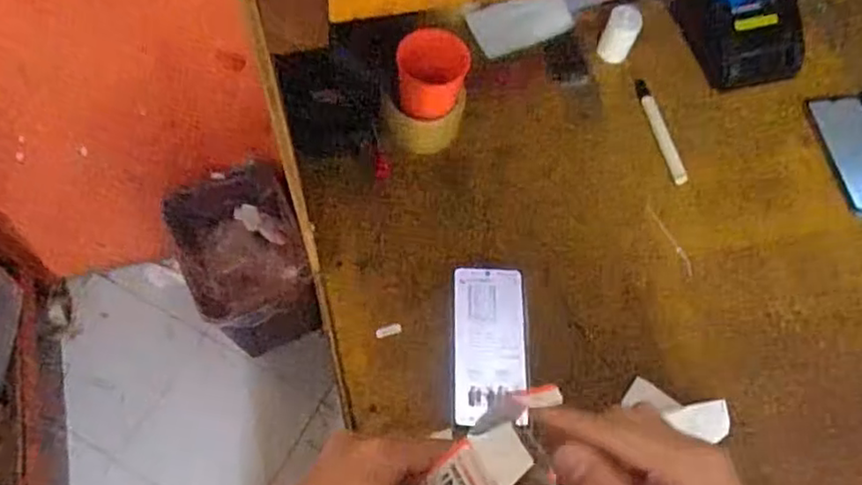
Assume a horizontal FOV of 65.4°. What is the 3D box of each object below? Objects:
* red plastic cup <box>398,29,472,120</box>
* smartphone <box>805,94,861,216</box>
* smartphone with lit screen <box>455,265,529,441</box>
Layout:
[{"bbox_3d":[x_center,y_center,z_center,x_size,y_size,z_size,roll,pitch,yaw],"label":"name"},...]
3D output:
[{"bbox_3d":[0.002,-0.173,0.693,0.072,0.065,0.063,3,66,-3],"label":"red plastic cup"},{"bbox_3d":[0.514,-0.109,0.804,0.079,0.007,0.158,-6,65,-5],"label":"smartphone"},{"bbox_3d":[0.058,0.104,0.667,0.072,0.007,0.163,2,68,-3],"label":"smartphone with lit screen"}]

